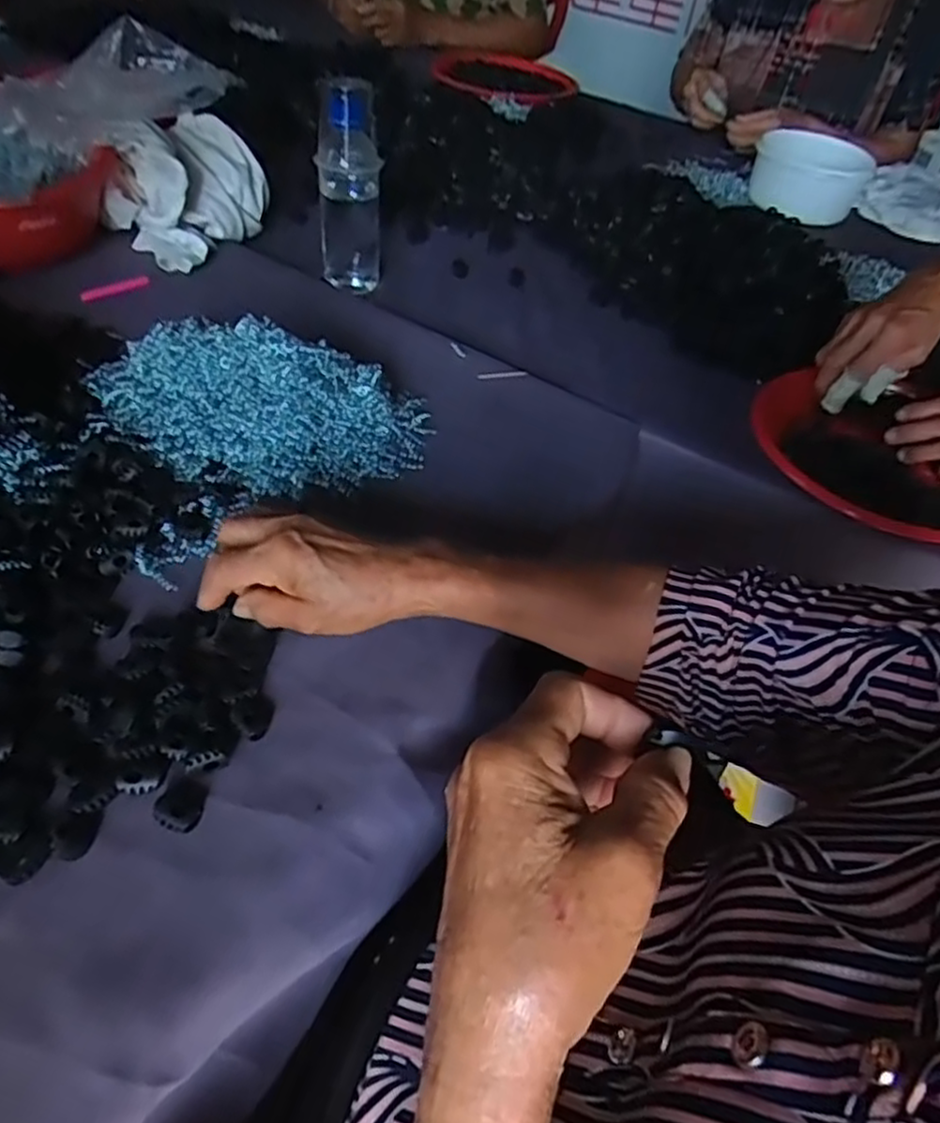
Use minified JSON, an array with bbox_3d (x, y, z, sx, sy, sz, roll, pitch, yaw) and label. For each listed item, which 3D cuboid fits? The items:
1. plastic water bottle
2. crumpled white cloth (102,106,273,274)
[{"bbox_3d":[-0.118,-0.365,0.689,0.059,0.173,0.054,-5,46,-10],"label":"plastic water bottle"},{"bbox_3d":[-0.289,-0.382,0.727,0.110,0.096,0.164,20,47,14],"label":"crumpled white cloth"}]

